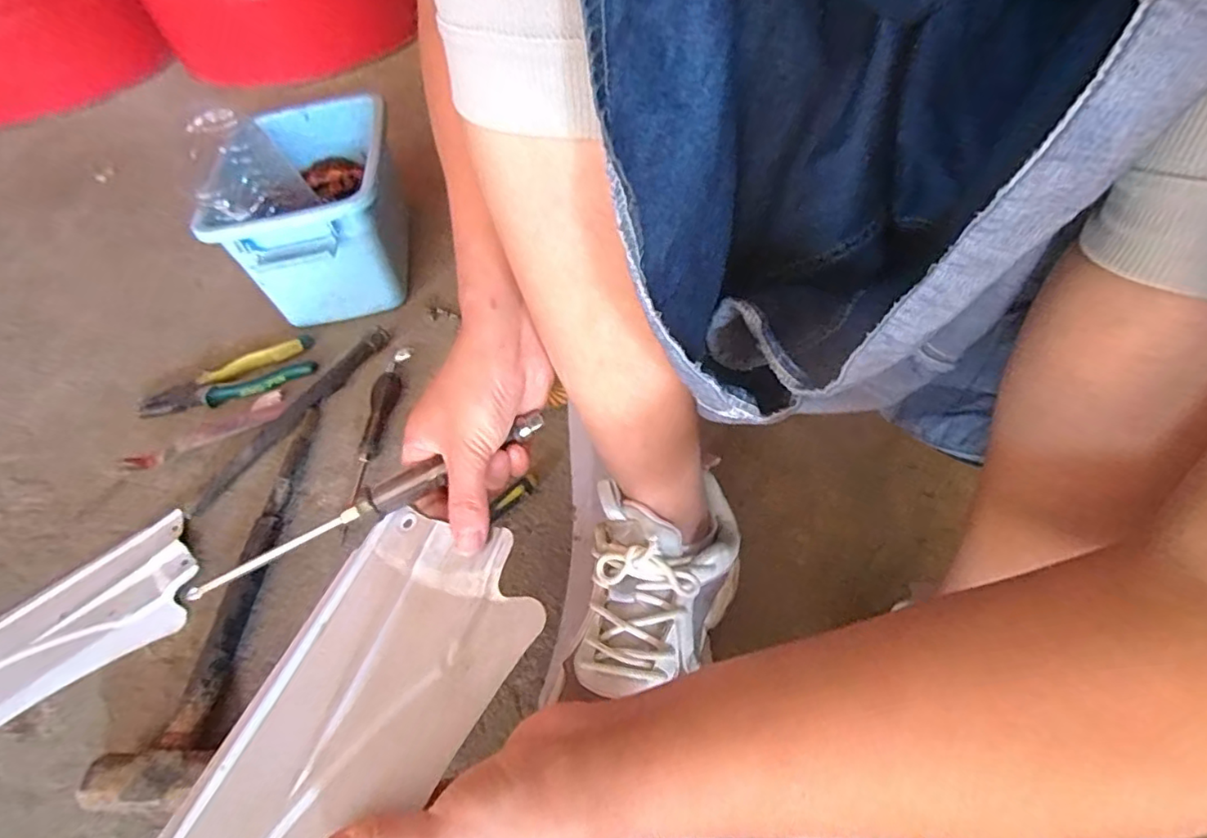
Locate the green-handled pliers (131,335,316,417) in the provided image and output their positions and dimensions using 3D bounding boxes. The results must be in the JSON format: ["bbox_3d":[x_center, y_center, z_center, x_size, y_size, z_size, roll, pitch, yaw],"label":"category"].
[{"bbox_3d":[-0.418,-0.043,0.665,0.180,0.020,0.056,-27,54,-13],"label":"green-handled pliers"}]

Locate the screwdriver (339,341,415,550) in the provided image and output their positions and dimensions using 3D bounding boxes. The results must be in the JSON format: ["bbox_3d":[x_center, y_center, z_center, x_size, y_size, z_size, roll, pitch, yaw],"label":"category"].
[{"bbox_3d":[-0.240,0.011,0.619,0.027,0.021,0.235,1,53,8],"label":"screwdriver"}]

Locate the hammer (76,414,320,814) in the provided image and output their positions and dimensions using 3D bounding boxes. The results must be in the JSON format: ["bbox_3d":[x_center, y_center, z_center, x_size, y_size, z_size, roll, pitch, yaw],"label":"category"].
[{"bbox_3d":[-0.321,0.127,0.526,0.074,0.039,0.368,-2,53,4],"label":"hammer"}]

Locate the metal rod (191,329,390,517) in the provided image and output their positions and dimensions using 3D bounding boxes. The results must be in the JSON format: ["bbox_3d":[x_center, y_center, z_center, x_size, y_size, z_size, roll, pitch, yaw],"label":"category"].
[{"bbox_3d":[-0.328,-0.006,0.636,0.022,0.016,0.261,25,60,24],"label":"metal rod"}]

